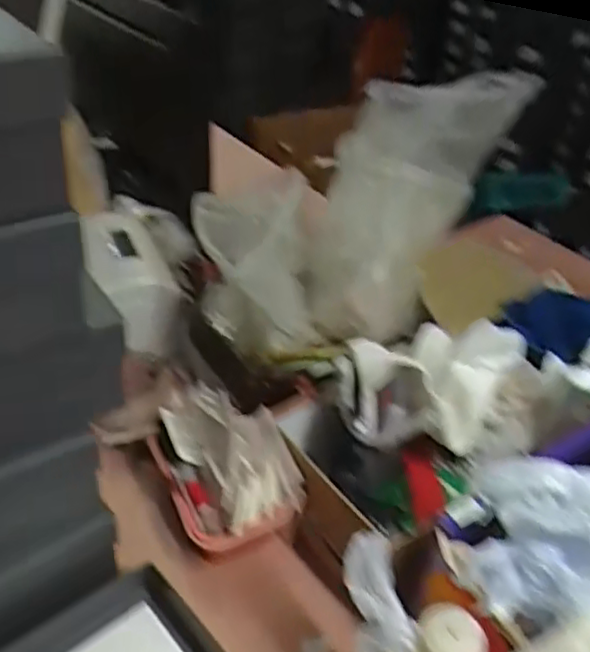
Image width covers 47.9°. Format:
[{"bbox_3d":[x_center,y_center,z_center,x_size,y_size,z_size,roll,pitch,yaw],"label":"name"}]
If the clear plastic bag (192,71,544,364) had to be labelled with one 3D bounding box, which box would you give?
[{"bbox_3d":[0.055,-0.112,0.768,0.341,0.227,0.156,-19,43,-28],"label":"clear plastic bag"}]

